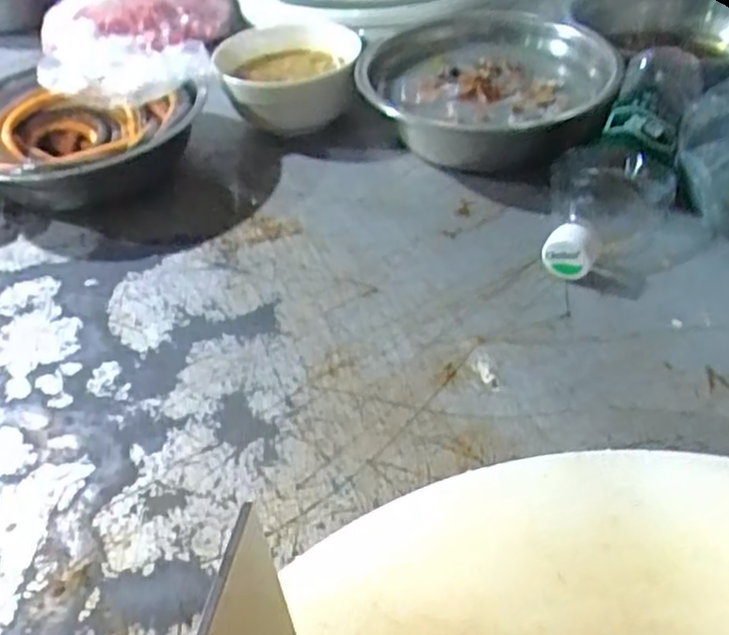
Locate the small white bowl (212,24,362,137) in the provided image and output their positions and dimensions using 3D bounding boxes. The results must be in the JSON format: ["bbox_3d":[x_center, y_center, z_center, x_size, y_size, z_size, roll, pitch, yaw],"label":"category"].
[{"bbox_3d":[-0.063,-0.203,0.630,0.120,0.059,0.119,-2,43,2],"label":"small white bowl"}]

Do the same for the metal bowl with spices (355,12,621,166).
[{"bbox_3d":[0.101,-0.196,0.609,0.204,0.070,0.185,9,45,14],"label":"metal bowl with spices"}]

